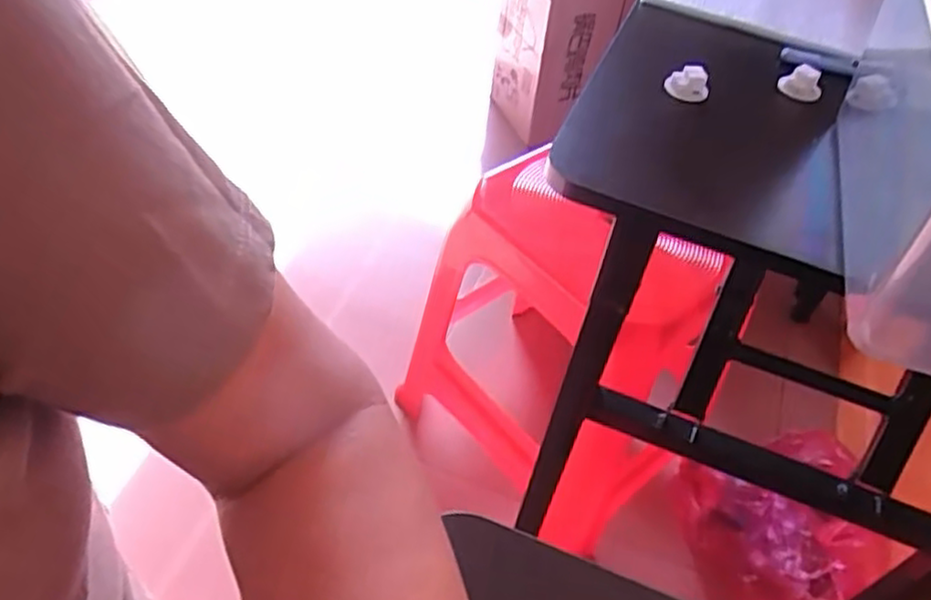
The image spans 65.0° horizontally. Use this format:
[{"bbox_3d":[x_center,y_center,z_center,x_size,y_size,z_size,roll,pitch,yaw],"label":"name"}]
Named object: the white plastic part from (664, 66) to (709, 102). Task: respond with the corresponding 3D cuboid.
[{"bbox_3d":[0.172,-0.167,0.563,0.034,0.026,0.016,14,49,6],"label":"white plastic part"}]

